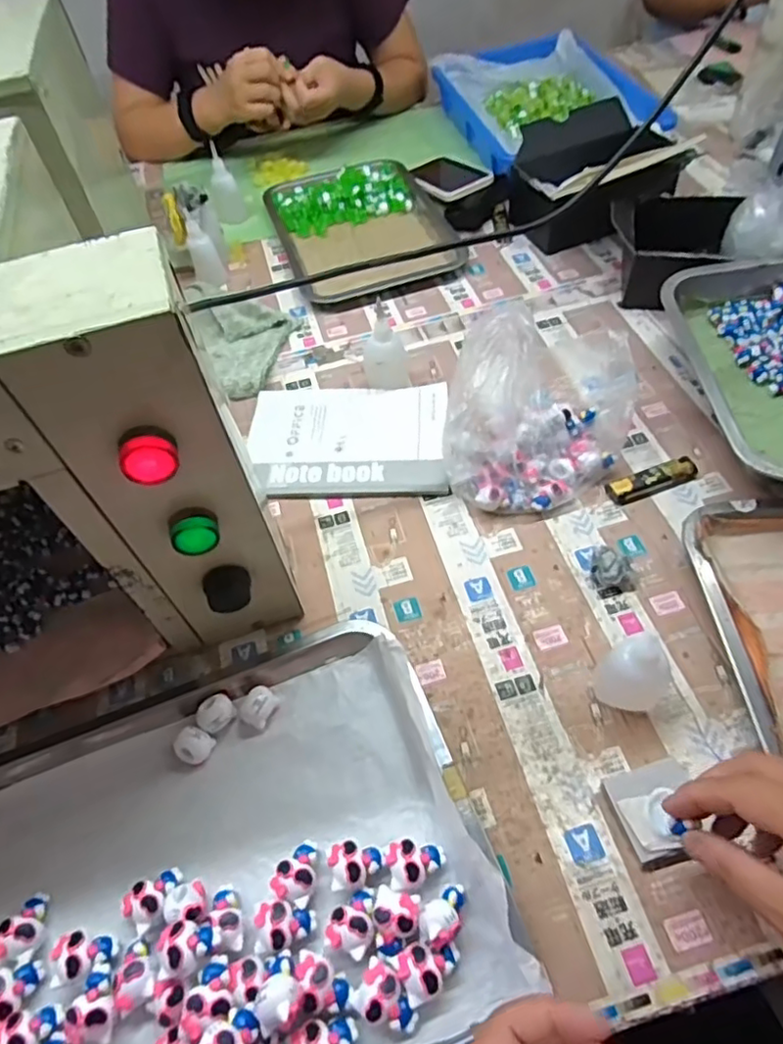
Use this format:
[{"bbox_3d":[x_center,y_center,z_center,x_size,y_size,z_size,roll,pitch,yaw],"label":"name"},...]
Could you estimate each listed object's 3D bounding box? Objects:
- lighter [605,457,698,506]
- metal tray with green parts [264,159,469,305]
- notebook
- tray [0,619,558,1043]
[{"bbox_3d":[0.230,-0.037,0.536,0.080,0.014,0.023,-19,55,-7],"label":"lighter"},{"bbox_3d":[-0.045,-0.407,0.829,0.213,0.024,0.274,-19,55,-7],"label":"metal tray with green parts"},{"bbox_3d":[-0.044,-0.083,0.597,0.191,0.006,0.137,-2,54,5],"label":"notebook"},{"bbox_3d":[-0.121,0.219,0.368,0.344,0.044,0.263,-21,55,-9],"label":"tray"}]

